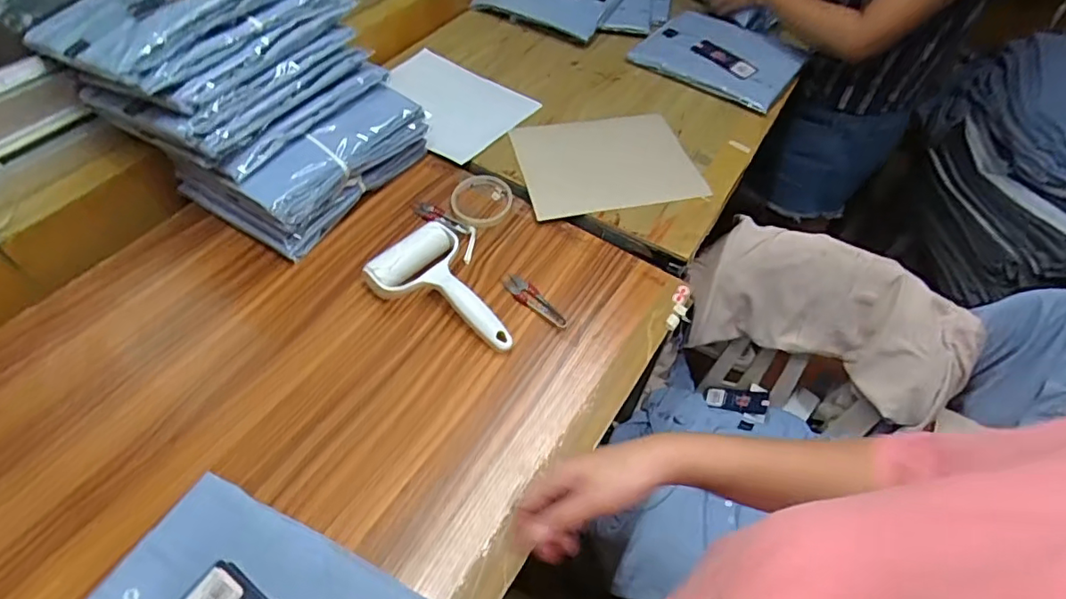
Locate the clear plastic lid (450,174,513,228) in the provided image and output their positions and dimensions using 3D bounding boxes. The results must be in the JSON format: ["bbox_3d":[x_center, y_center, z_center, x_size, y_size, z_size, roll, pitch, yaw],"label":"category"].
[{"bbox_3d":[-0.067,-0.138,0.751,0.079,0.011,0.096,17,55,9],"label":"clear plastic lid"}]

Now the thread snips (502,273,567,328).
[{"bbox_3d":[0.004,0.001,0.666,0.093,0.007,0.028,36,60,20],"label":"thread snips"}]

